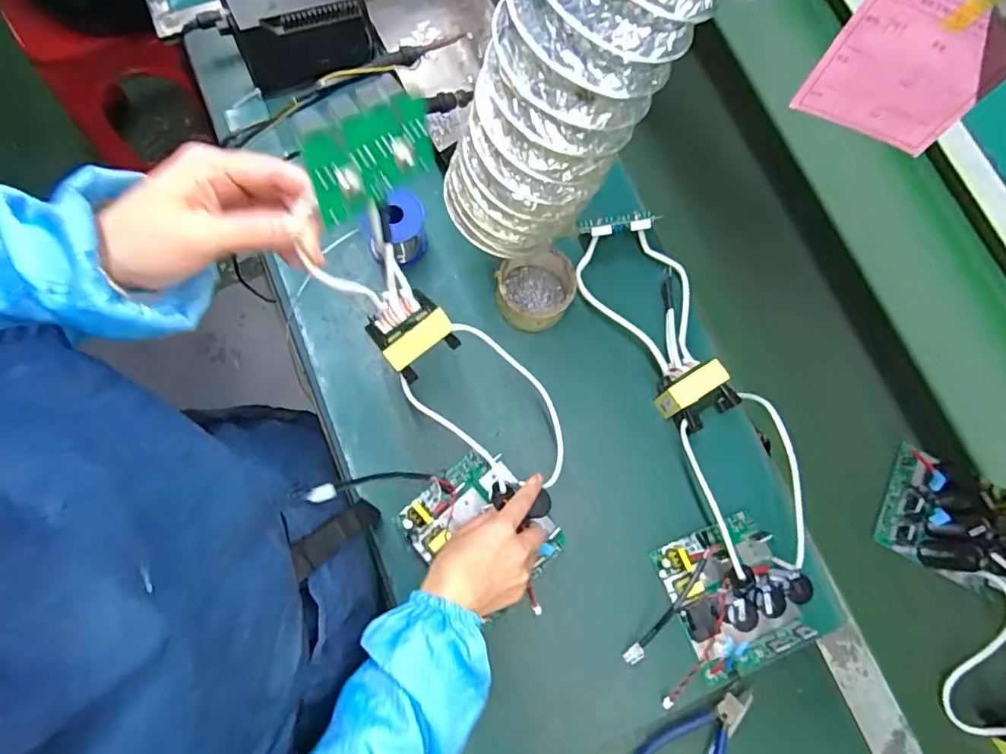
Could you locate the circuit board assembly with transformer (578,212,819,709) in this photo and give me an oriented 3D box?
[{"bbox_3d":[0.194,0.070,0.581,0.183,0.047,0.478,-7,78,-3],"label":"circuit board assembly with transformer"}]

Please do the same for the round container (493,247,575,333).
[{"bbox_3d":[0.035,-0.100,0.614,0.084,0.057,0.087,0,77,-1],"label":"round container"}]

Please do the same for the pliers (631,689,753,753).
[{"bbox_3d":[0.193,0.369,0.537,0.144,0.011,0.084,-30,80,-8],"label":"pliers"}]

